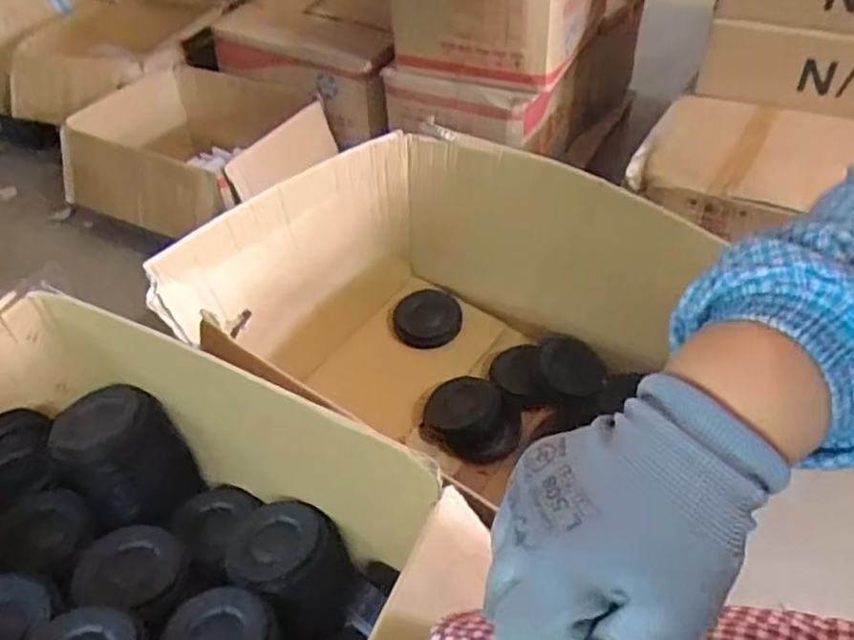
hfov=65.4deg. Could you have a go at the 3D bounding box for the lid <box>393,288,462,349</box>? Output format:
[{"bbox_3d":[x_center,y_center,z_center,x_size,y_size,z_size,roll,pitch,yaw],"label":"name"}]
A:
[{"bbox_3d":[-0.001,-0.001,1.179,0.120,0.028,0.108,-39,88,-24],"label":"lid"}]

